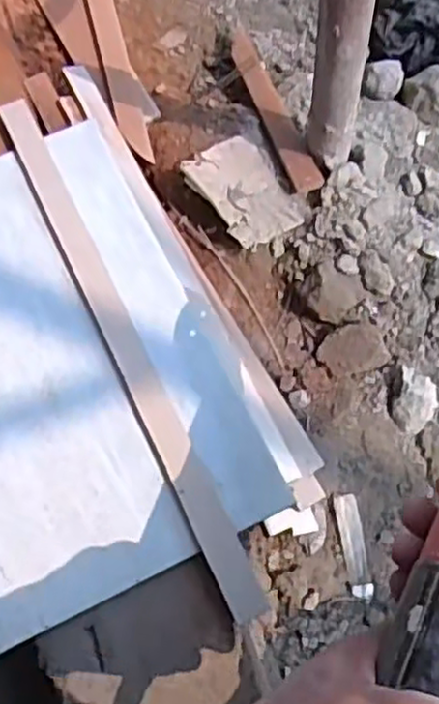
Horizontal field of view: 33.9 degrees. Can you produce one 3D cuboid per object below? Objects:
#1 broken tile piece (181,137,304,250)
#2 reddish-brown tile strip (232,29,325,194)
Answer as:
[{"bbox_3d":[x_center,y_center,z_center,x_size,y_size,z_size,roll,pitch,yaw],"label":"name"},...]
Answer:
[{"bbox_3d":[0.025,-0.161,0.710,0.093,0.016,0.115,-32,80,-33],"label":"broken tile piece"},{"bbox_3d":[0.053,-0.265,0.767,0.033,0.014,0.245,-14,62,-6],"label":"reddish-brown tile strip"}]

